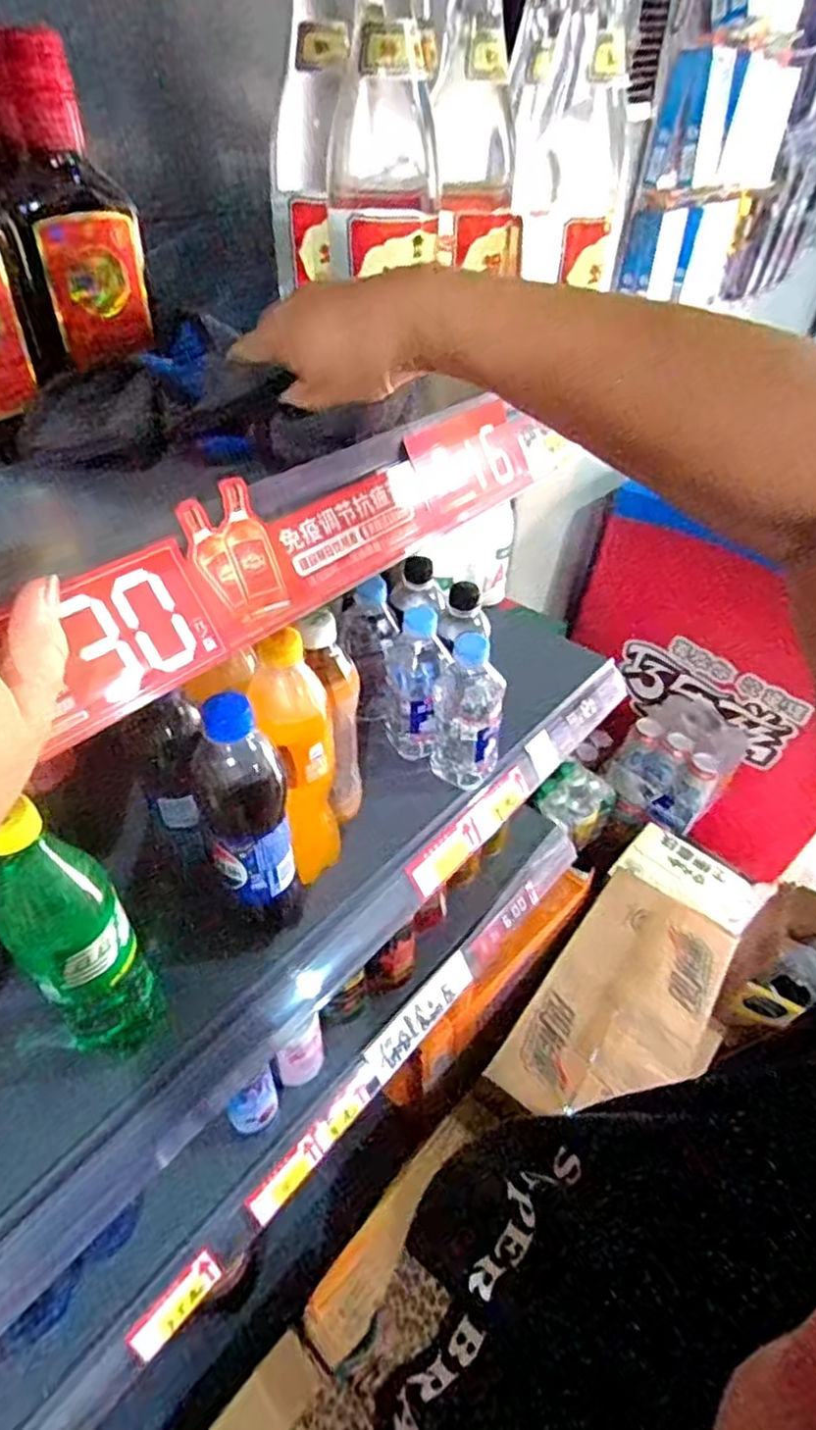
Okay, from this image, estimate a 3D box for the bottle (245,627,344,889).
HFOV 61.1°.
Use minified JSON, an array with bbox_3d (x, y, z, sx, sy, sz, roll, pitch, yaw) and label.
[{"bbox_3d":[-0.082,0.045,0.532,0.058,0.231,0.056,-8,44,-11],"label":"bottle"}]

